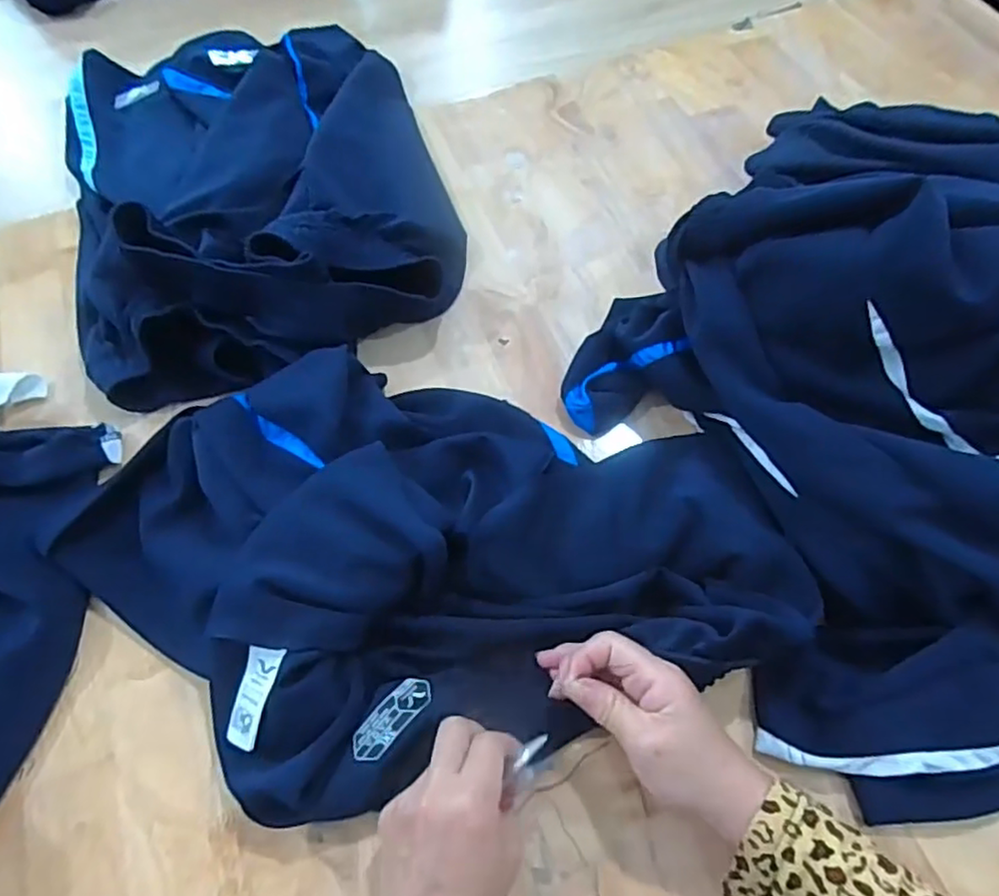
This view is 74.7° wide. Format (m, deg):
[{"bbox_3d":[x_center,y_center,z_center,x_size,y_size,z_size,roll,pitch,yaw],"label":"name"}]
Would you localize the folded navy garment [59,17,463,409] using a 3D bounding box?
[{"bbox_3d":[-0.233,-0.267,0.606,0.337,0.097,0.479,-17,63,-6],"label":"folded navy garment"}]

